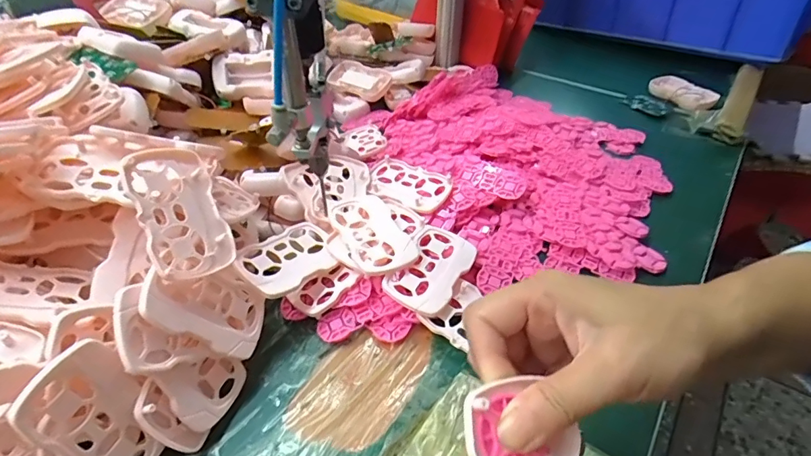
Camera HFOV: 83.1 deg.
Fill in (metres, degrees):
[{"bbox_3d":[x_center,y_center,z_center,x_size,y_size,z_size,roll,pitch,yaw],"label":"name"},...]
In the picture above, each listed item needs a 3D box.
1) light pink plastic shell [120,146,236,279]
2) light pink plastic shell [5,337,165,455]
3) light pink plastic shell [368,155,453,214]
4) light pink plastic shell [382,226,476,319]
[{"bbox_3d":[-0.149,-0.012,0.304,0.054,0.012,0.088,-22,90,-51],"label":"light pink plastic shell"},{"bbox_3d":[-0.173,0.108,0.261,0.010,0.089,0.053,-3,35,29],"label":"light pink plastic shell"},{"bbox_3d":[0.002,-0.045,0.457,0.083,0.009,0.060,20,45,20],"label":"light pink plastic shell"},{"bbox_3d":[0.023,0.033,0.384,0.052,0.008,0.089,20,45,20],"label":"light pink plastic shell"}]

